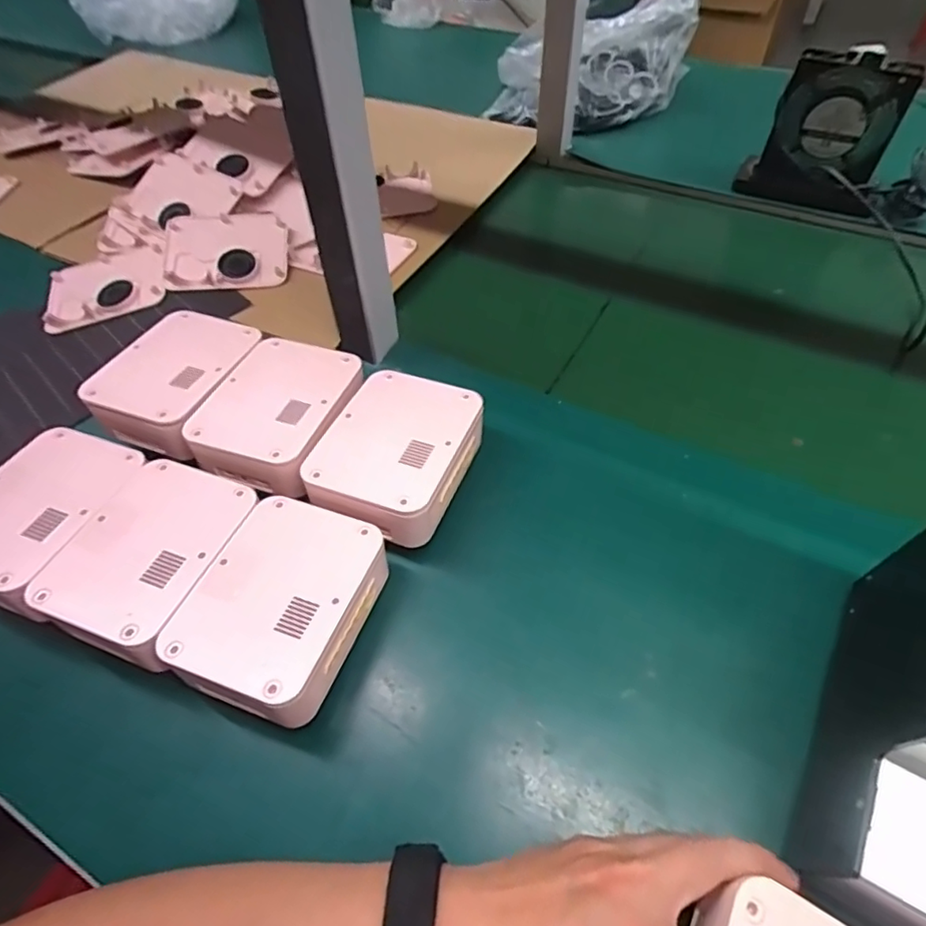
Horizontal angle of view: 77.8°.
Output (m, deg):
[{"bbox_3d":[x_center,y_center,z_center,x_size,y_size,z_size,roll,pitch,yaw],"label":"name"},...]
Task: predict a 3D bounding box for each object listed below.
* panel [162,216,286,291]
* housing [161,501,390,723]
[{"bbox_3d":[-0.254,-0.225,0.615,0.126,0.018,0.096,-2,66,-1],"label":"panel"},{"bbox_3d":[-0.116,0.095,0.381,0.099,0.057,0.132,15,55,13],"label":"housing"}]

